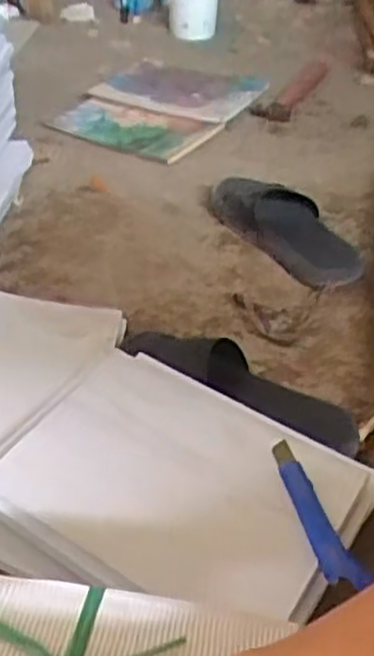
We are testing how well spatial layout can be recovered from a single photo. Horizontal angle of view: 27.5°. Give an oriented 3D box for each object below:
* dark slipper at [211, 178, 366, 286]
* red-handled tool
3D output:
[{"bbox_3d":[0.147,-0.150,1.110,0.136,0.046,0.258,-24,45,-28],"label":"dark slipper"},{"bbox_3d":[0.221,-0.495,1.574,0.078,0.016,0.349,17,41,19],"label":"red-handled tool"}]

